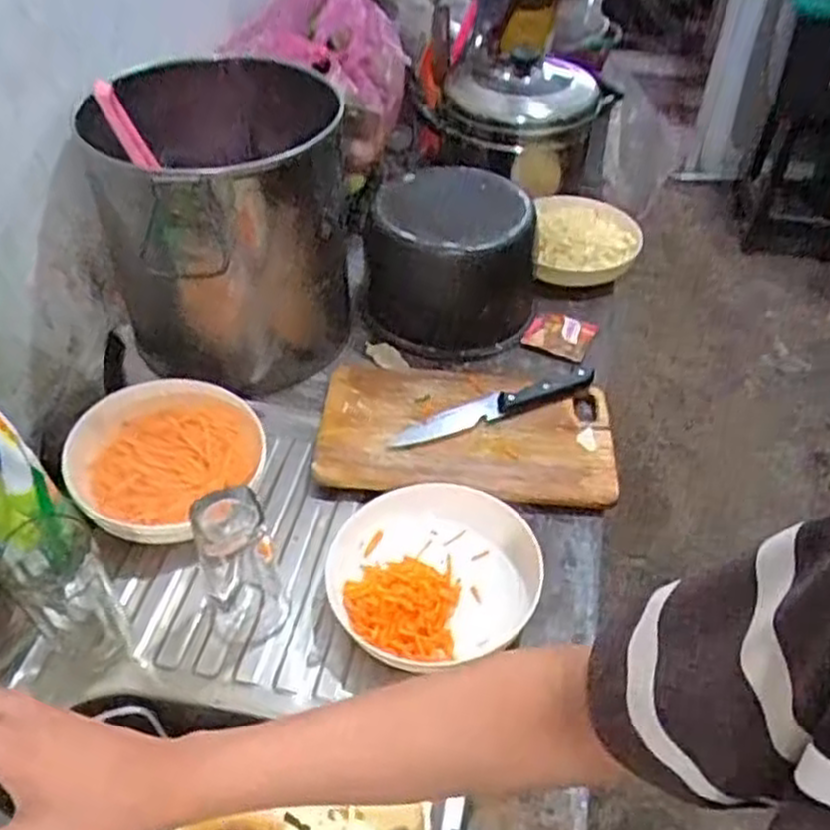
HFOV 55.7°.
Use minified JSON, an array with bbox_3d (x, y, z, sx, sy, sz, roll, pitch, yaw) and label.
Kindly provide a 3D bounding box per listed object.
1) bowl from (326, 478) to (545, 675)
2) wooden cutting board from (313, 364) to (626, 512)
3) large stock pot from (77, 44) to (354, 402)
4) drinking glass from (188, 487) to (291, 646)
[{"bbox_3d":[0.015,0.142,0.717,0.184,0.049,0.168,1,44,-1],"label":"bowl"},{"bbox_3d":[0.056,0.010,0.857,0.311,0.011,0.188,6,45,4],"label":"wooden cutting board"},{"bbox_3d":[-0.226,-0.245,0.906,0.268,0.295,0.326,-15,47,-16],"label":"large stock pot"},{"bbox_3d":[-0.147,0.131,0.665,0.060,0.154,0.057,-12,46,-13],"label":"drinking glass"}]

